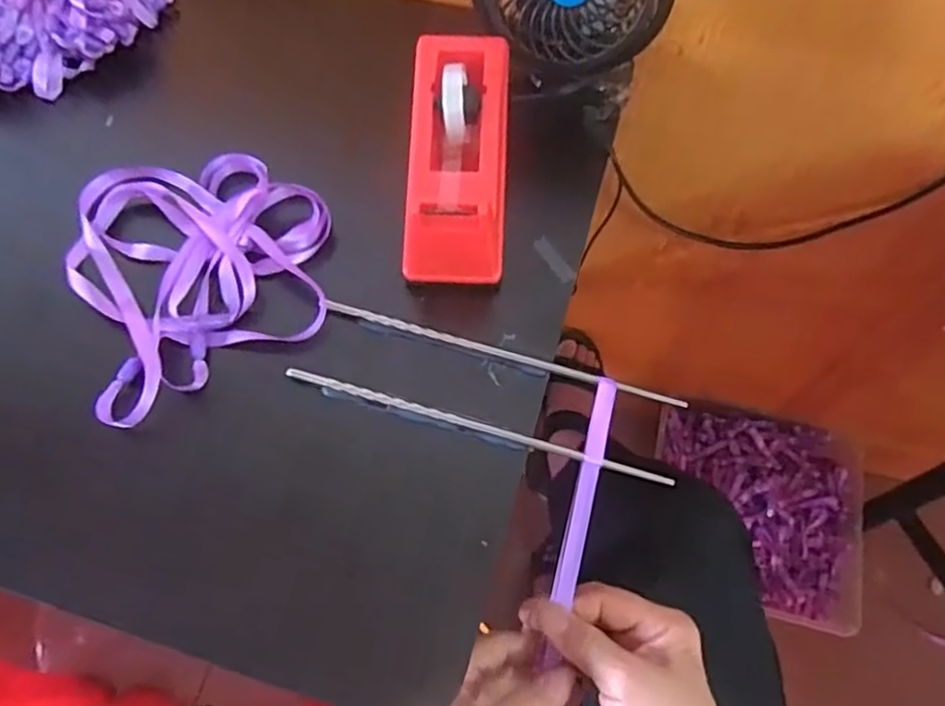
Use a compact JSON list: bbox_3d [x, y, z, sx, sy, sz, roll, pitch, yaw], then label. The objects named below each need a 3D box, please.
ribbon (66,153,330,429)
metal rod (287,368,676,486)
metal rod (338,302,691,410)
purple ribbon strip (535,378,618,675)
[{"bbox_3d":[-0.170,-0.063,0.419,0.155,0.017,0.180,-24,65,-11],"label":"ribbon"},{"bbox_3d":[0.001,0.040,0.374,0.222,0.006,0.006,15,64,8],"label":"metal rod"},{"bbox_3d":[0.016,0.000,0.395,0.215,0.008,0.008,16,64,8],"label":"metal rod"},{"bbox_3d":[0.060,0.093,0.375,0.012,0.017,0.158,12,90,7],"label":"purple ribbon strip"}]

